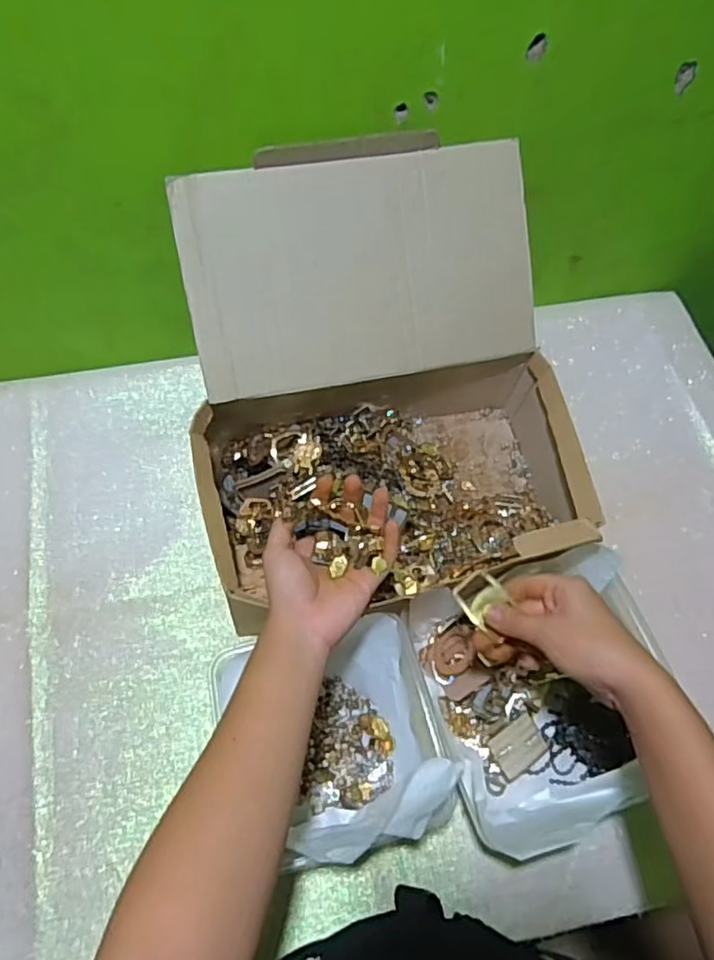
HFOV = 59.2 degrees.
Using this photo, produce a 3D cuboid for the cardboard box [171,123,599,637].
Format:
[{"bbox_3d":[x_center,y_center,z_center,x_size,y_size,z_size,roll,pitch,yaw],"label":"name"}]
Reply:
[{"bbox_3d":[0.020,-0.078,0.563,0.329,0.221,0.342,-10,63,-8],"label":"cardboard box"}]

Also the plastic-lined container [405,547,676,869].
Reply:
[{"bbox_3d":[0.155,0.176,0.519,0.179,0.072,0.201,-11,63,-9],"label":"plastic-lined container"}]

